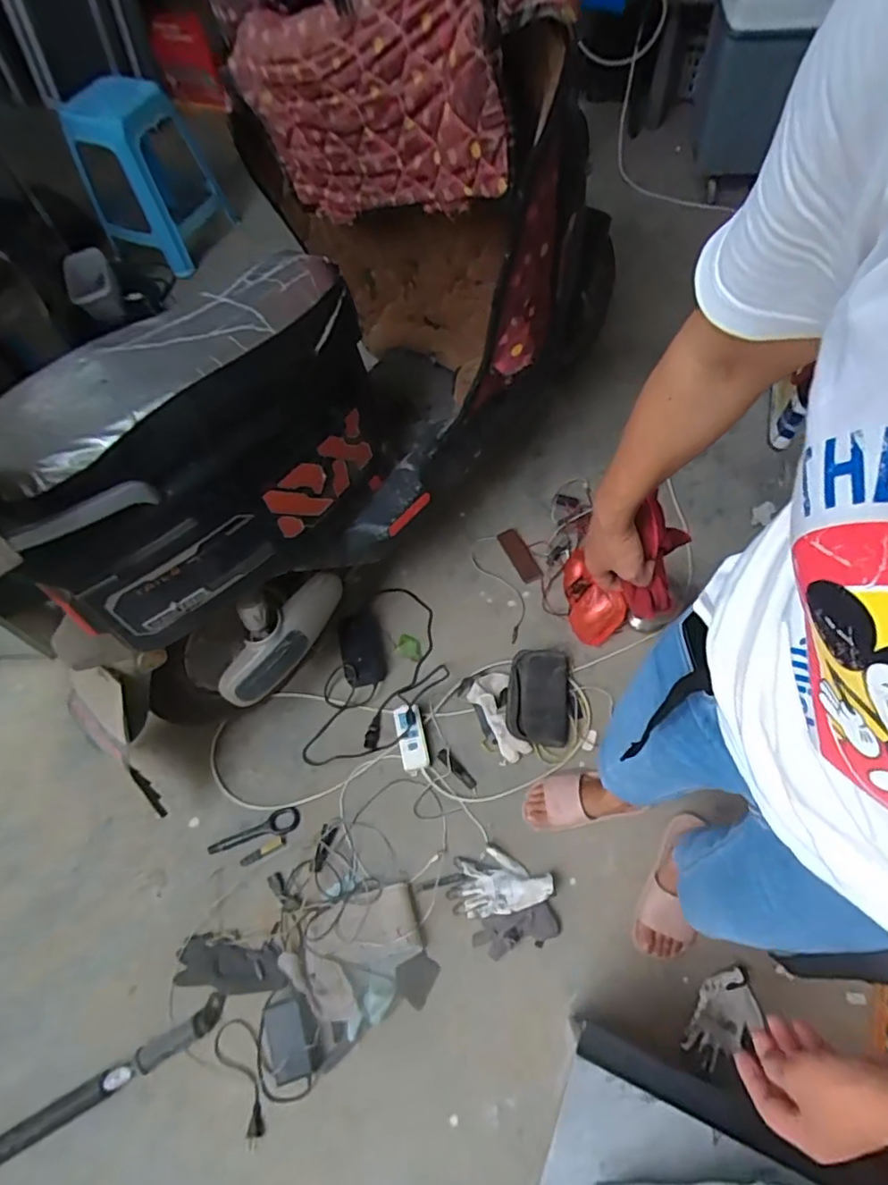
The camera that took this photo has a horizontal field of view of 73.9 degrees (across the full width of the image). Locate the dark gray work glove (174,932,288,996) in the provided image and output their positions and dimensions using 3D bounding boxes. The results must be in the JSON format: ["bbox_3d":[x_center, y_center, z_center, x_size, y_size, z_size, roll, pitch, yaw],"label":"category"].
[{"bbox_3d":[-0.407,0.713,1.129,0.218,0.025,0.092,6,64,7],"label":"dark gray work glove"}]

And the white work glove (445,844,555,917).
[{"bbox_3d":[0.104,0.548,1.134,0.200,0.035,0.118,-12,63,-2],"label":"white work glove"}]

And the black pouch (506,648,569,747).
[{"bbox_3d":[0.208,0.227,1.291,0.134,0.061,0.216,6,64,7],"label":"black pouch"}]

